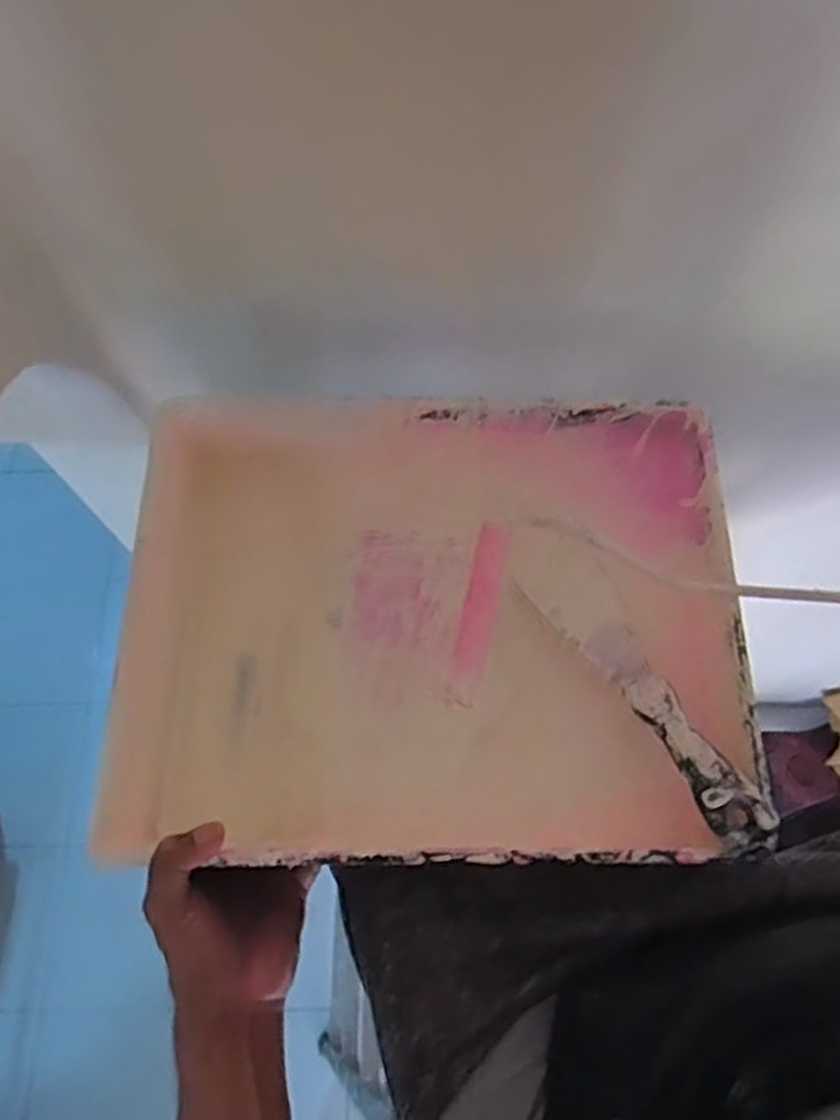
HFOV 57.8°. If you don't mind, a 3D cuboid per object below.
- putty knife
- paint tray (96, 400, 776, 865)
[{"bbox_3d":[0.123,0.071,0.426,0.045,0.015,0.196,-26,53,-7],"label":"putty knife"},{"bbox_3d":[0.004,0.034,0.473,0.350,0.090,0.282,1,68,4],"label":"paint tray"}]

